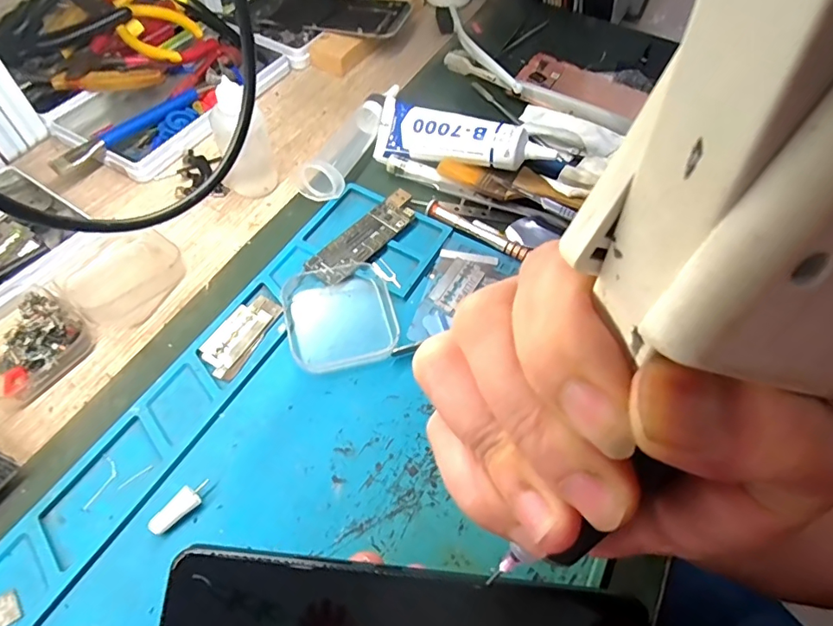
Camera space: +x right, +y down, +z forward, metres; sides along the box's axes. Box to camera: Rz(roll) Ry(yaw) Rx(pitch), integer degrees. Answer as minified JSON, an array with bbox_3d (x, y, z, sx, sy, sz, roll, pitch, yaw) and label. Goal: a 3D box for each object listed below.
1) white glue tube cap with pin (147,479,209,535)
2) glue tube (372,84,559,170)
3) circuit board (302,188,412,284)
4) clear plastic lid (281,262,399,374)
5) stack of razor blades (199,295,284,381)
[{"bbox_3d":[-0.114,0.093,0.239,0.010,0.008,0.030,35,61,17],"label":"white glue tube cap with pin"},{"bbox_3d":[0.031,-0.126,0.365,0.135,0.019,0.041,18,95,23],"label":"glue tube"},{"bbox_3d":[-0.034,-0.052,0.335,0.027,0.006,0.090,36,61,17],"label":"circuit board"},{"bbox_3d":[-0.047,0.000,0.303,0.063,0.007,0.070,-10,59,-11],"label":"clear plastic lid"},{"bbox_3d":[-0.104,0.012,0.293,0.027,0.004,0.054,25,59,11],"label":"stack of razor blades"}]

